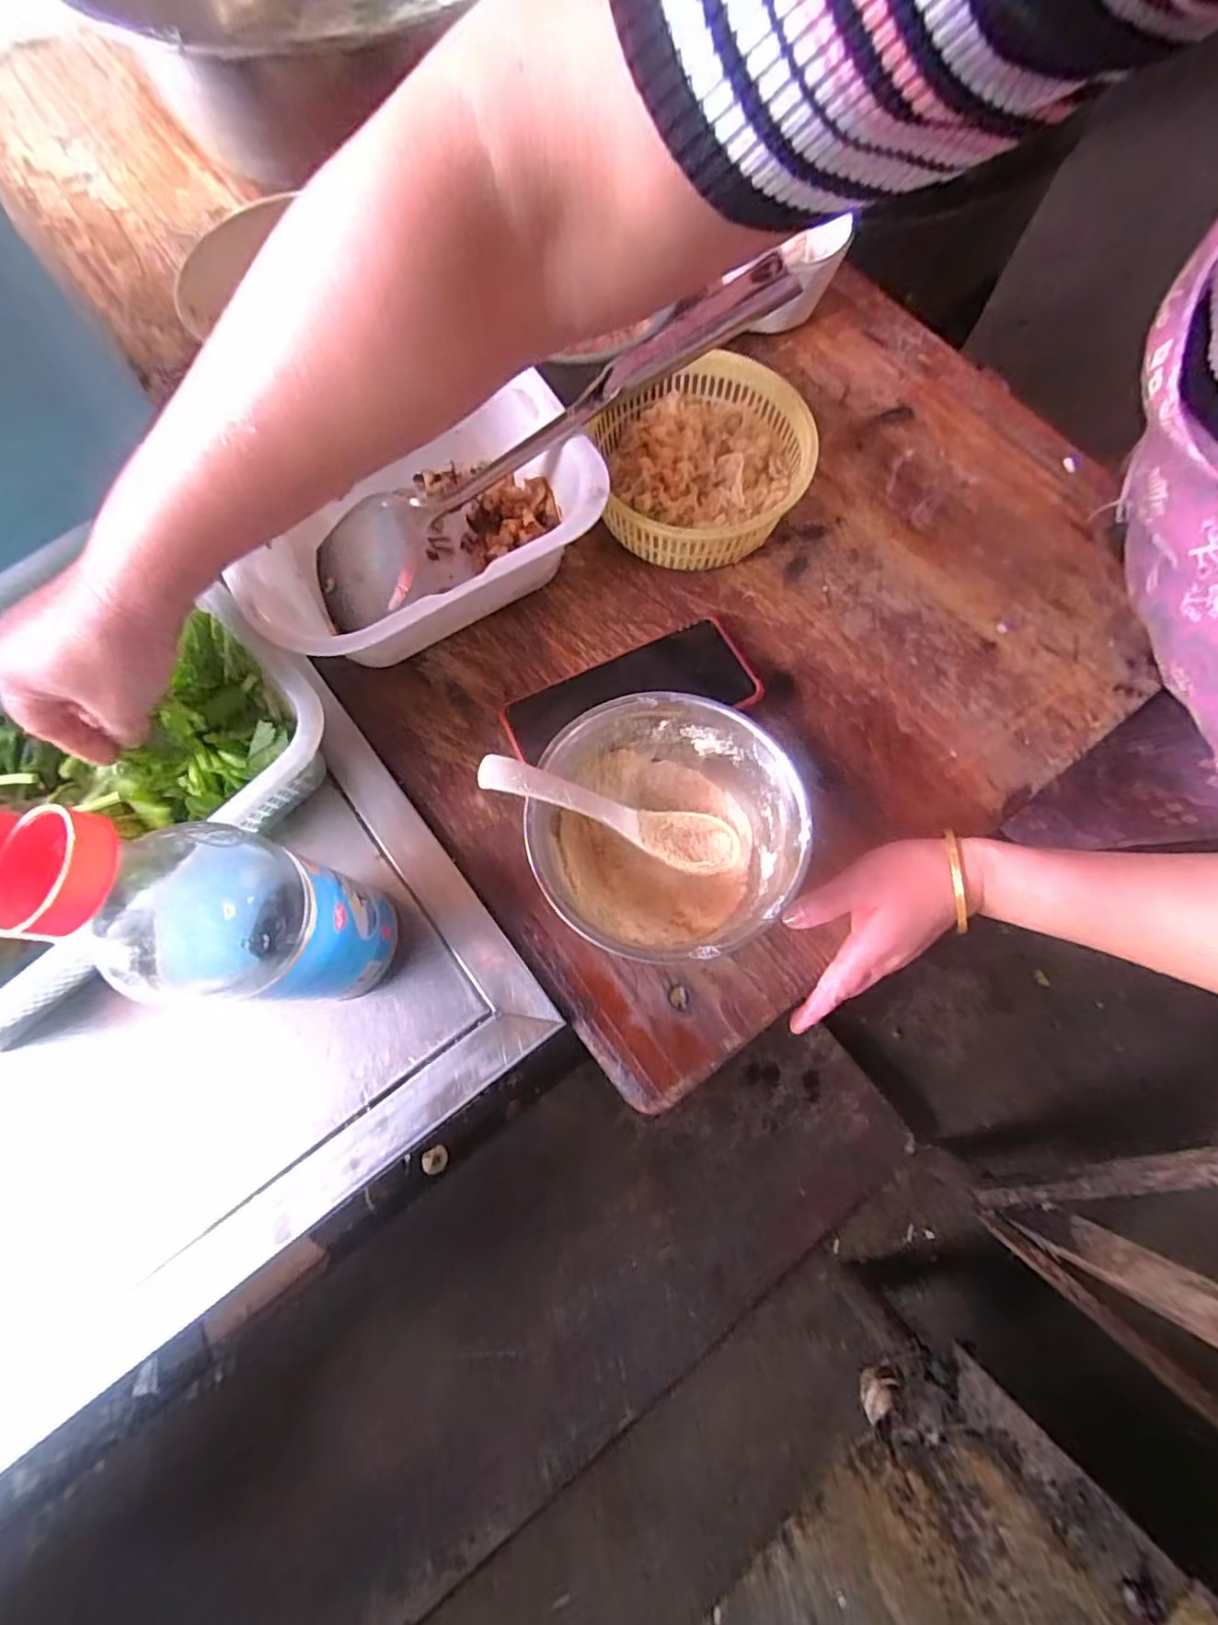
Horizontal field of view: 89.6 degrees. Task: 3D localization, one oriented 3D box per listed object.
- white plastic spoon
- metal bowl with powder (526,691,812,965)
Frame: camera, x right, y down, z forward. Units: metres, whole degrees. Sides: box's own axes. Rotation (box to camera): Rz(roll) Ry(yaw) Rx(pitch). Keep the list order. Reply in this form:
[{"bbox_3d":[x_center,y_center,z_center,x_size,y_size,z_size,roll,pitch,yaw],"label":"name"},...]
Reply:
[{"bbox_3d":[0.005,0.002,0.343,0.155,0.028,0.035,20,71,-29],"label":"white plastic spoon"},{"bbox_3d":[0.031,0.014,0.351,0.135,0.077,0.139,0,73,1],"label":"metal bowl with powder"}]

